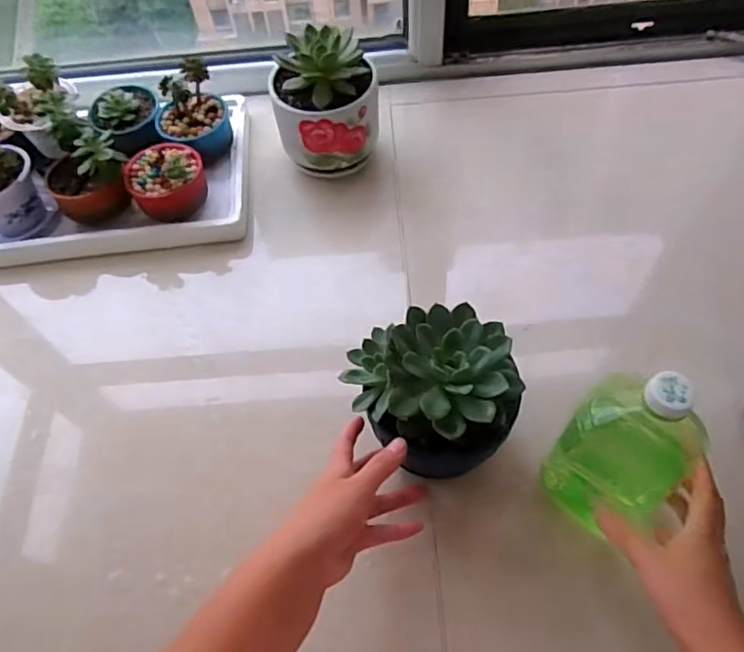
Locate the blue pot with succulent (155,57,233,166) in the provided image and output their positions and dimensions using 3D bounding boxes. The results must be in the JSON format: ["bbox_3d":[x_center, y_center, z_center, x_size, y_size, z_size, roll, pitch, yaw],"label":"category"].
[{"bbox_3d":[-0.243,-0.284,0.787,0.096,0.102,0.100,-2,59,3],"label":"blue pot with succulent"}]

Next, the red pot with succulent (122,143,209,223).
[{"bbox_3d":[-0.268,-0.195,0.755,0.094,0.074,0.093,-2,59,3],"label":"red pot with succulent"}]

